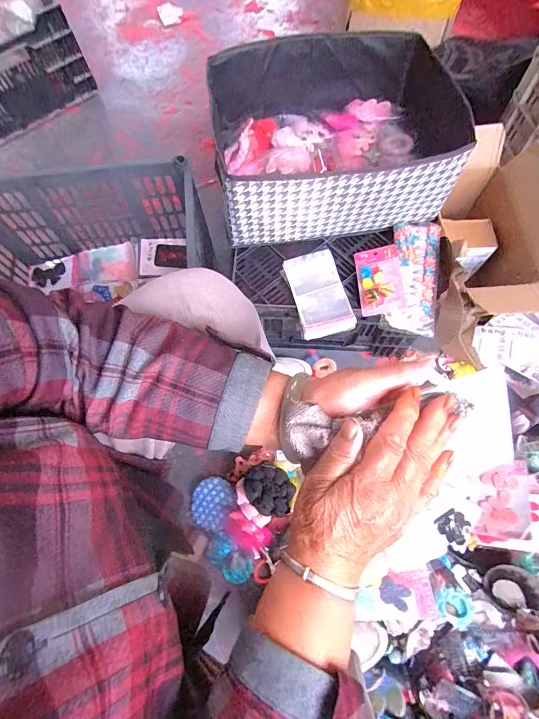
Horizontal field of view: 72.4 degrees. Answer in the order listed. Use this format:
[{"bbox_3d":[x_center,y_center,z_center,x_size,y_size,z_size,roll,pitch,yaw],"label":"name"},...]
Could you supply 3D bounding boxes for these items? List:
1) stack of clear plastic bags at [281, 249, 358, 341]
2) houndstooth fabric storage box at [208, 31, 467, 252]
[{"bbox_3d":[0.090,-0.124,0.689,0.096,0.015,0.169,-14,69,-3],"label":"stack of clear plastic bags"},{"bbox_3d":[0.114,-0.408,0.689,0.418,0.162,0.336,-8,69,-1],"label":"houndstooth fabric storage box"}]

